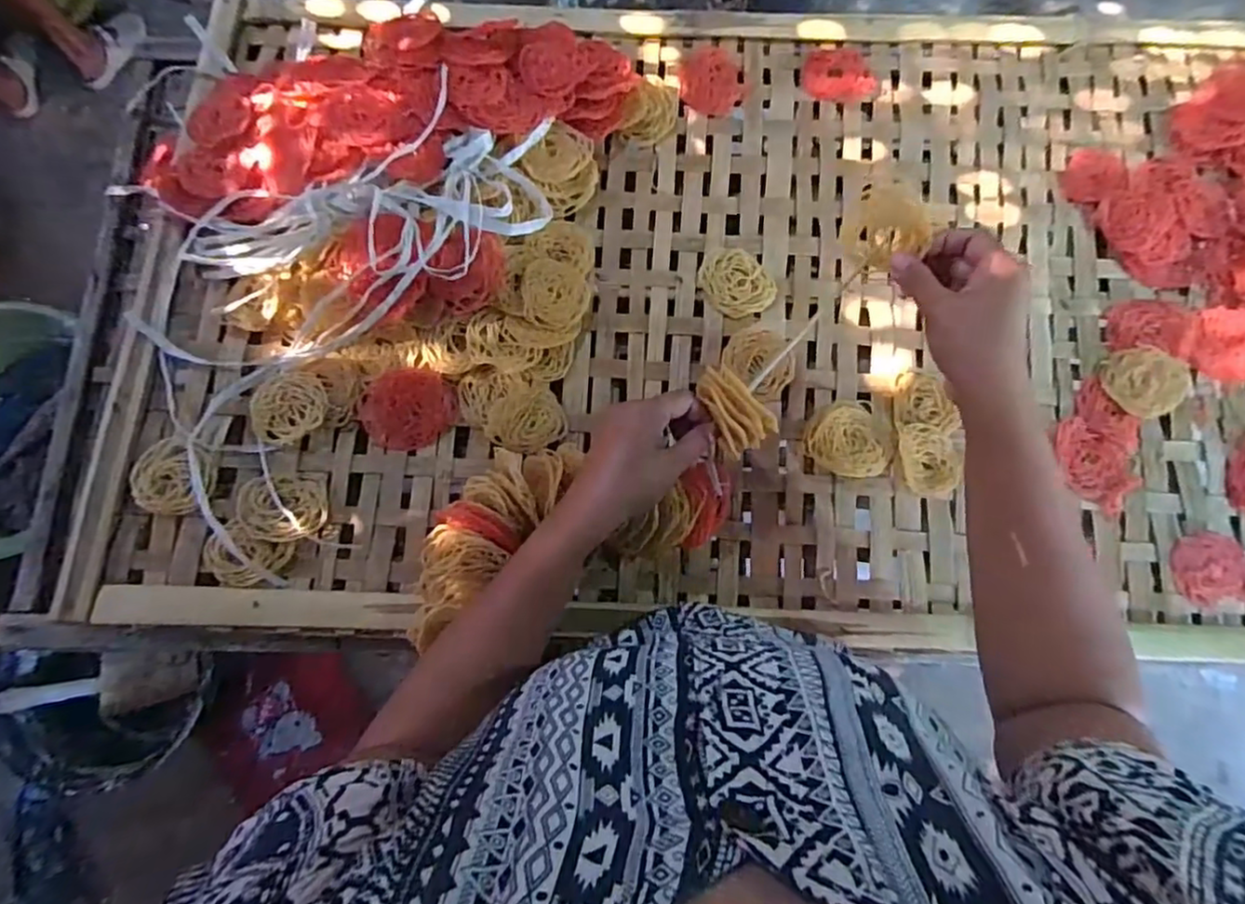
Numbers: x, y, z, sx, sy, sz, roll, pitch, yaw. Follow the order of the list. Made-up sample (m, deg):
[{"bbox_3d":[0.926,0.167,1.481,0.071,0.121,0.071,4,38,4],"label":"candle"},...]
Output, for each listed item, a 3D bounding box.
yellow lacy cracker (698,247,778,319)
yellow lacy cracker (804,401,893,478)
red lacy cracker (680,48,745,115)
[{"bbox_3d":[0.105,-0.158,0.594,0.059,0.006,0.072,-35,79,-7],"label":"yellow lacy cracker"},{"bbox_3d":[0.196,-0.009,0.558,0.067,0.014,0.068,0,77,0],"label":"yellow lacy cracker"},{"bbox_3d":[0.089,-0.372,0.639,0.064,0.005,0.078,2,77,1],"label":"red lacy cracker"}]

